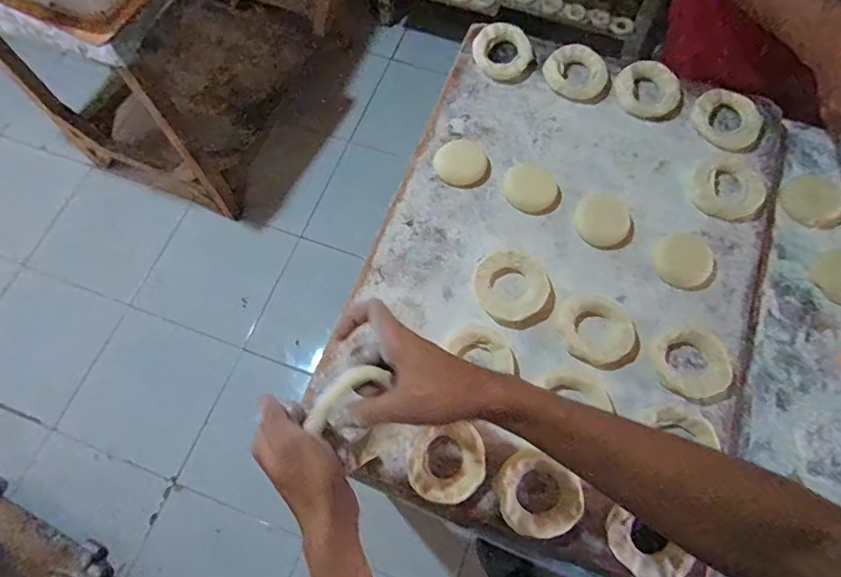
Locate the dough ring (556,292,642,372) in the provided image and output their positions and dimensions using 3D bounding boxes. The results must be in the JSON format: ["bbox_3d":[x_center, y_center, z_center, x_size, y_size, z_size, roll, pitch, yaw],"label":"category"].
[{"bbox_3d":[0.187,0.044,0.533,0.073,0.010,0.084,-26,71,-8],"label":"dough ring"}]

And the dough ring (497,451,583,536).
[{"bbox_3d":[0.110,0.197,0.482,0.080,0.014,0.069,29,72,11],"label":"dough ring"}]

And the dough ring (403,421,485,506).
[{"bbox_3d":[0.025,0.171,0.494,0.075,0.012,0.070,0,69,1],"label":"dough ring"}]

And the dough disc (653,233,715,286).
[{"bbox_3d":[0.296,-0.033,0.564,0.065,0.004,0.060,0,69,1],"label":"dough disc"}]

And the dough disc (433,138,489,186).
[{"bbox_3d":[0.050,-0.153,0.610,0.063,0.007,0.056,-25,71,-8],"label":"dough disc"}]

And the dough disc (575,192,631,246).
[{"bbox_3d":[0.209,-0.079,0.581,0.062,0.013,0.060,0,69,1],"label":"dough disc"}]

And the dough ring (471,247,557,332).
[{"bbox_3d":[0.102,0.000,0.549,0.076,0.015,0.088,-43,74,-14],"label":"dough ring"}]

